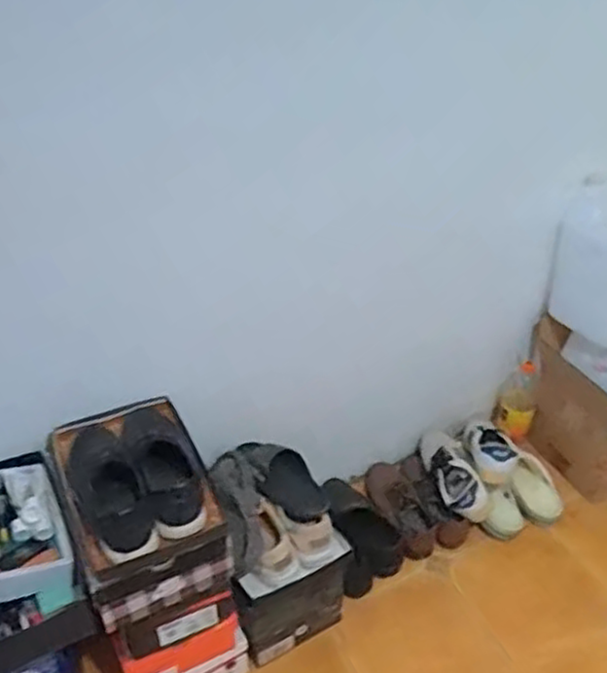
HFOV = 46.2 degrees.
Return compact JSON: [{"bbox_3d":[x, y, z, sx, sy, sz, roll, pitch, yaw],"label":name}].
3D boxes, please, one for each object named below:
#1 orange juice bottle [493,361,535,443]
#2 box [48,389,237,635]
[{"bbox_3d":[0.561,0.169,1.874,0.098,0.204,0.081,10,39,15],"label":"orange juice bottle"},{"bbox_3d":[-0.286,0.269,1.218,0.221,0.255,0.330,-16,39,-21],"label":"box"}]

